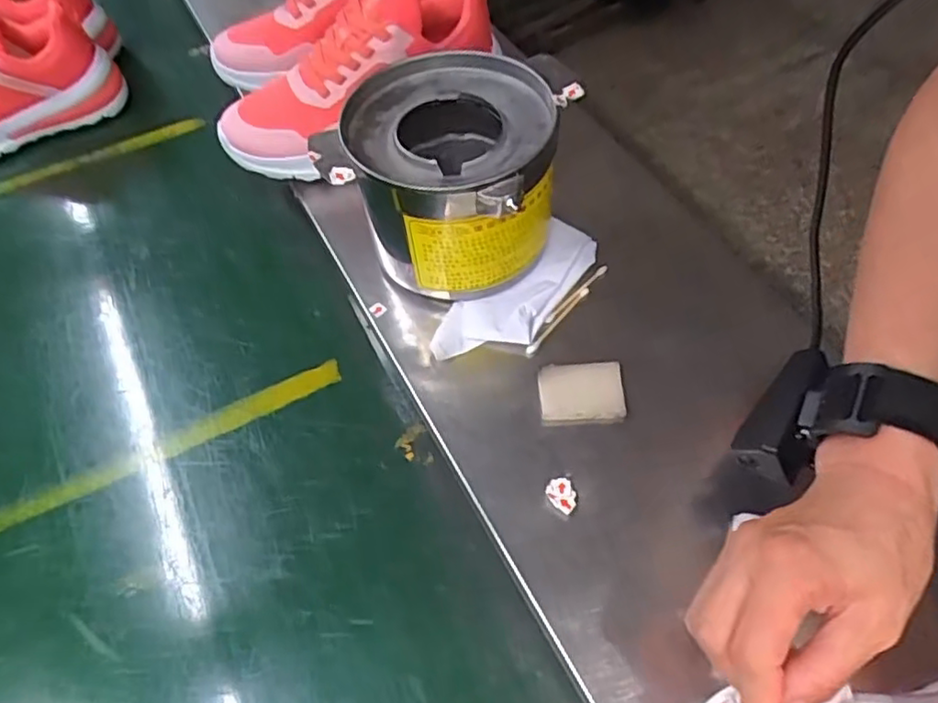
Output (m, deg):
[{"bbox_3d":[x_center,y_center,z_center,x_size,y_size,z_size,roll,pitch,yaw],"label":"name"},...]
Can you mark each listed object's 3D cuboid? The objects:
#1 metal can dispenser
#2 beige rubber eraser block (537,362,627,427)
[{"bbox_3d":[-0.012,-0.122,0.473,0.135,0.116,0.138,1,56,4],"label":"metal can dispenser"},{"bbox_3d":[0.074,0.027,0.434,0.054,0.010,0.041,-3,56,1],"label":"beige rubber eraser block"}]

